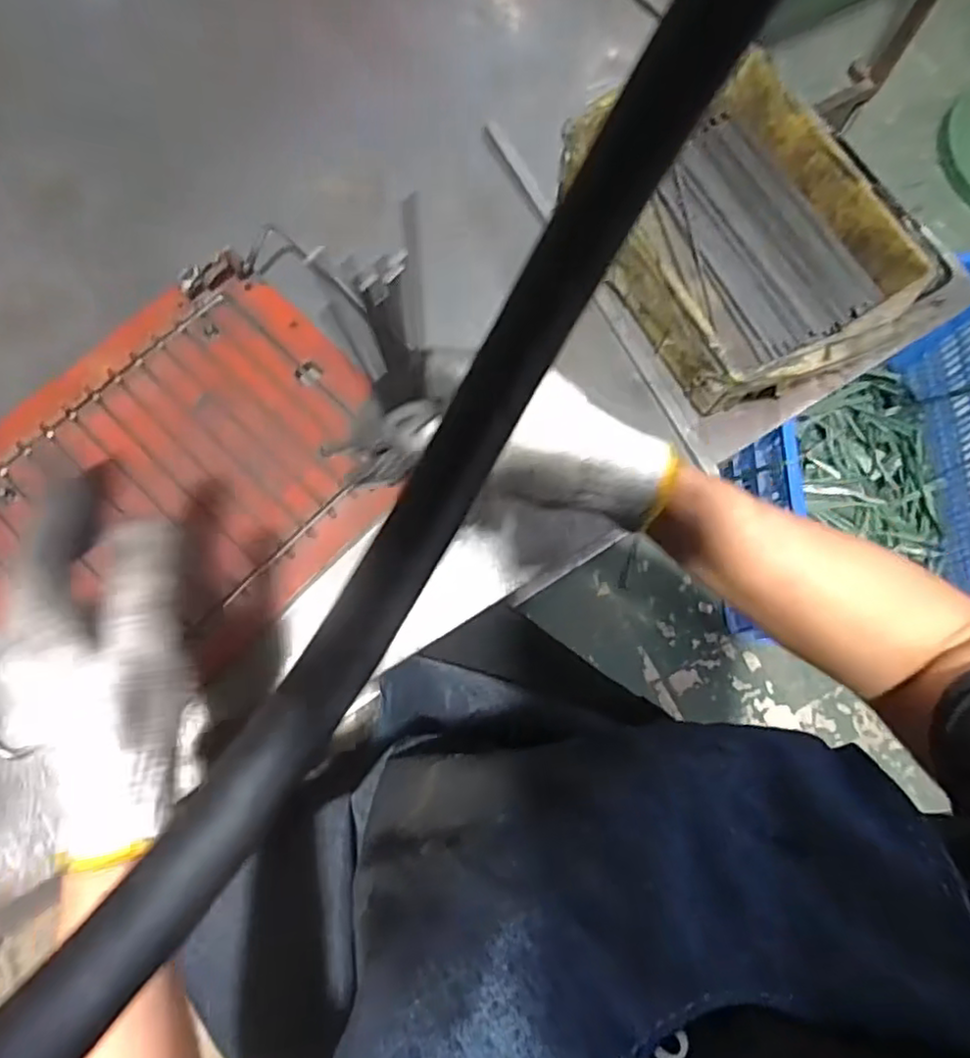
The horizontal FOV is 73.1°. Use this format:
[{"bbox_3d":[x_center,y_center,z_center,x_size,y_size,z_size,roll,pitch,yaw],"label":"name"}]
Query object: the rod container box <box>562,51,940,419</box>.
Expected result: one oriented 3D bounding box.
[{"bbox_3d":[0.190,-0.220,0.500,0.180,0.069,0.246,-28,76,-9],"label":"rod container box"}]

